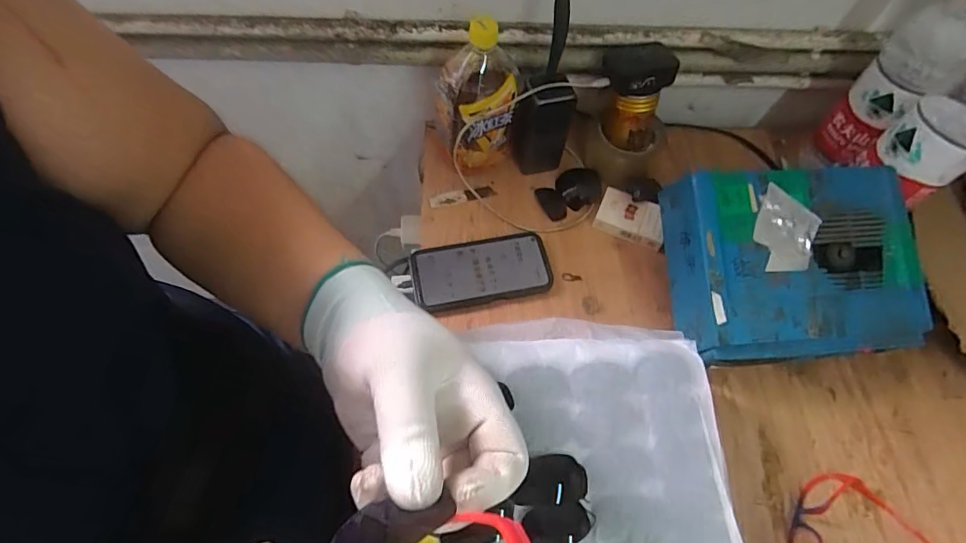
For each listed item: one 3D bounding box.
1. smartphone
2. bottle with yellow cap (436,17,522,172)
[{"bbox_3d":[0.000,0.000,0.603,0.166,0.016,0.082,-10,62,-7],"label":"smartphone"},{"bbox_3d":[-0.007,-0.203,0.611,0.093,0.200,0.096,11,61,4],"label":"bottle with yellow cap"}]

